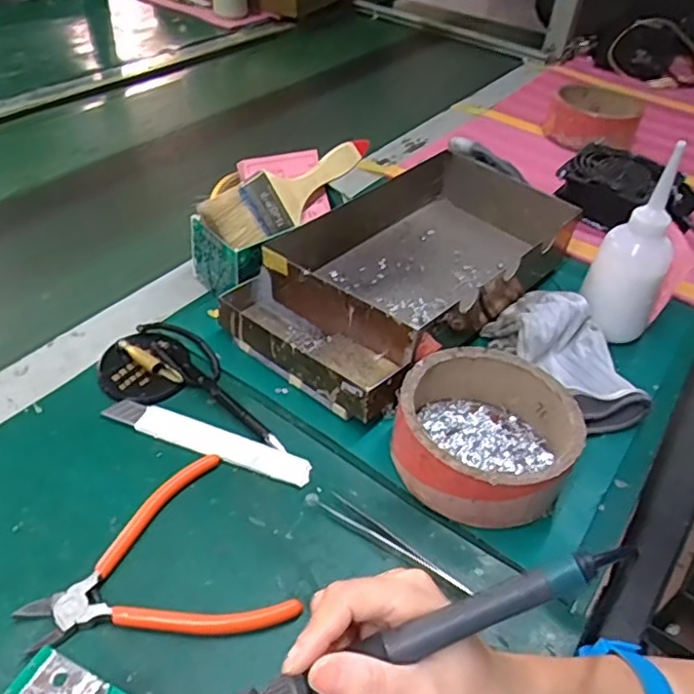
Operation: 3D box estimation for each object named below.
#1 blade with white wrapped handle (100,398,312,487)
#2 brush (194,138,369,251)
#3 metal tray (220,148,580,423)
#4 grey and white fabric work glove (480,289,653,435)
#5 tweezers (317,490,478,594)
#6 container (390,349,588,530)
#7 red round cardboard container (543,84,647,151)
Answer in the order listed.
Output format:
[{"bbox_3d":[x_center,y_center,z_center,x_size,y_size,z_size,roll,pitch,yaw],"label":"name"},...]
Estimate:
[{"bbox_3d":[-0.100,0.065,0.452,0.154,0.005,0.022,17,43,12],"label":"blade with white wrapped handle"},{"bbox_3d":[-0.048,-0.143,0.584,0.186,0.053,0.012,-30,15,-33],"label":"brush"},{"bbox_3d":[0.060,-0.077,0.578,0.165,0.066,0.329,31,48,25],"label":"metal tray"},{"bbox_3d":[0.184,-0.002,0.520,0.088,0.039,0.150,-21,48,-26],"label":"grey and white fabric work glove"},{"bbox_3d":[0.031,0.125,0.406,0.110,0.009,0.015,28,47,23],"label":"tweezers"},{"bbox_3d":[0.095,0.061,0.443,0.120,0.052,0.116,3,42,-3],"label":"container"},{"bbox_3d":[0.343,-0.316,0.878,0.119,0.060,0.110,18,44,14],"label":"red round cardboard container"}]

